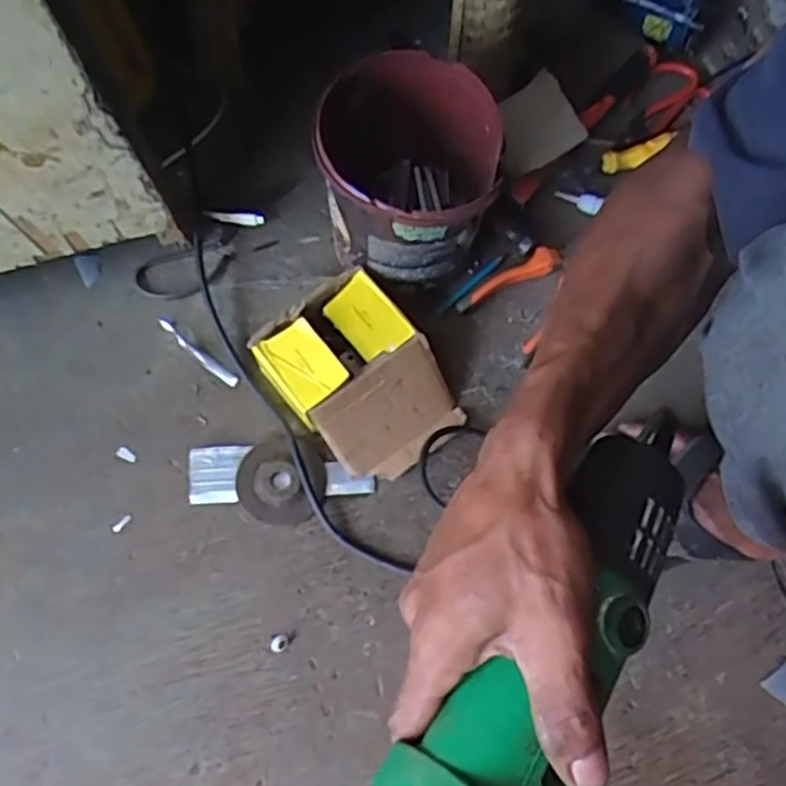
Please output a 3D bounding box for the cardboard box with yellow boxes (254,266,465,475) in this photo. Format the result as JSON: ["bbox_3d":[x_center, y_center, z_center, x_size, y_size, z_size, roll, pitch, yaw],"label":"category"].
[{"bbox_3d":[-0.028,-0.013,0.609,0.120,0.058,0.157,-37,77,-12],"label":"cardboard box with yellow boxes"}]

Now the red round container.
[{"bbox_3d":[0.012,-0.171,0.609,0.134,0.157,0.145,0,72,-1],"label":"red round container"}]

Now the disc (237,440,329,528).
[{"bbox_3d":[-0.094,0.074,0.605,0.072,0.011,0.071,0,72,-1],"label":"disc"}]

